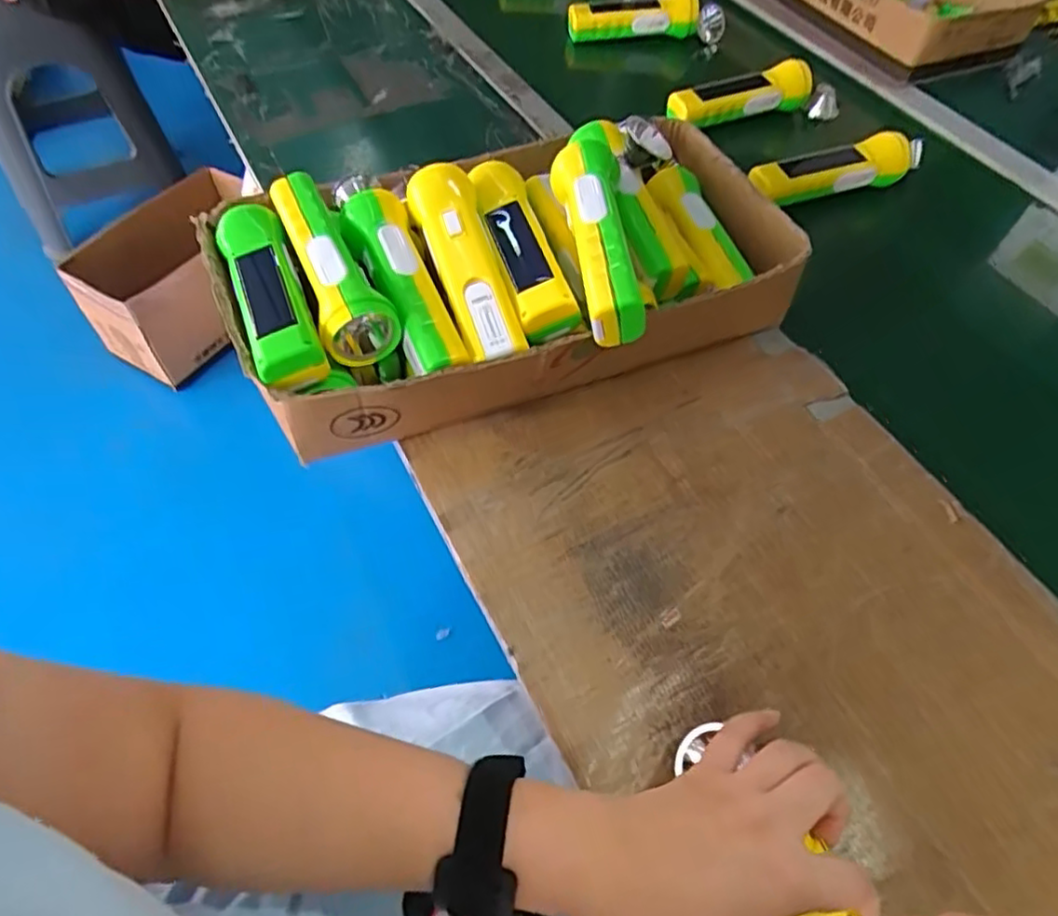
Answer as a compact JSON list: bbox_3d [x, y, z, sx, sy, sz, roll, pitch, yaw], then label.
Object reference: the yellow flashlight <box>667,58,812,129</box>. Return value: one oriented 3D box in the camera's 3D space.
[{"bbox_3d":[0.249,-0.423,0.774,0.175,0.044,0.050,-18,58,-15],"label":"yellow flashlight"}]

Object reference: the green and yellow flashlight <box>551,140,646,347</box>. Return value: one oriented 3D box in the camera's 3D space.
[{"bbox_3d":[0.051,-0.159,0.476,0.046,0.048,0.167,-3,55,-6],"label":"green and yellow flashlight"}]

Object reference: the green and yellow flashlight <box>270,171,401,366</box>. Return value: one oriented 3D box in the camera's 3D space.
[{"bbox_3d":[-0.143,-0.141,0.478,0.050,0.047,0.156,-20,58,-17],"label":"green and yellow flashlight"}]

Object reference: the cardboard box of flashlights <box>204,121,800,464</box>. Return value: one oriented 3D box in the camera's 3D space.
[{"bbox_3d":[-0.011,-0.153,0.519,0.422,0.120,0.236,-14,57,-13],"label":"cardboard box of flashlights"}]

